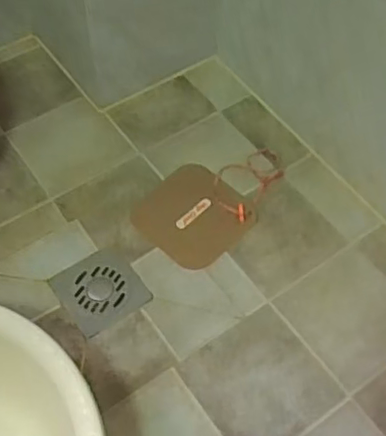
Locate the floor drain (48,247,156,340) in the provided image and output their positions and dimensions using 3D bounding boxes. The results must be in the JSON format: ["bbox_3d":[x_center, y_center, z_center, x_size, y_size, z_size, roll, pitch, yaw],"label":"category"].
[{"bbox_3d":[-0.120,0.093,0.787,0.100,0.005,0.102,-30,61,-20],"label":"floor drain"}]

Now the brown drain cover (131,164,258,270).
[{"bbox_3d":[0.002,-0.006,0.851,0.144,0.006,0.145,36,62,21],"label":"brown drain cover"}]

